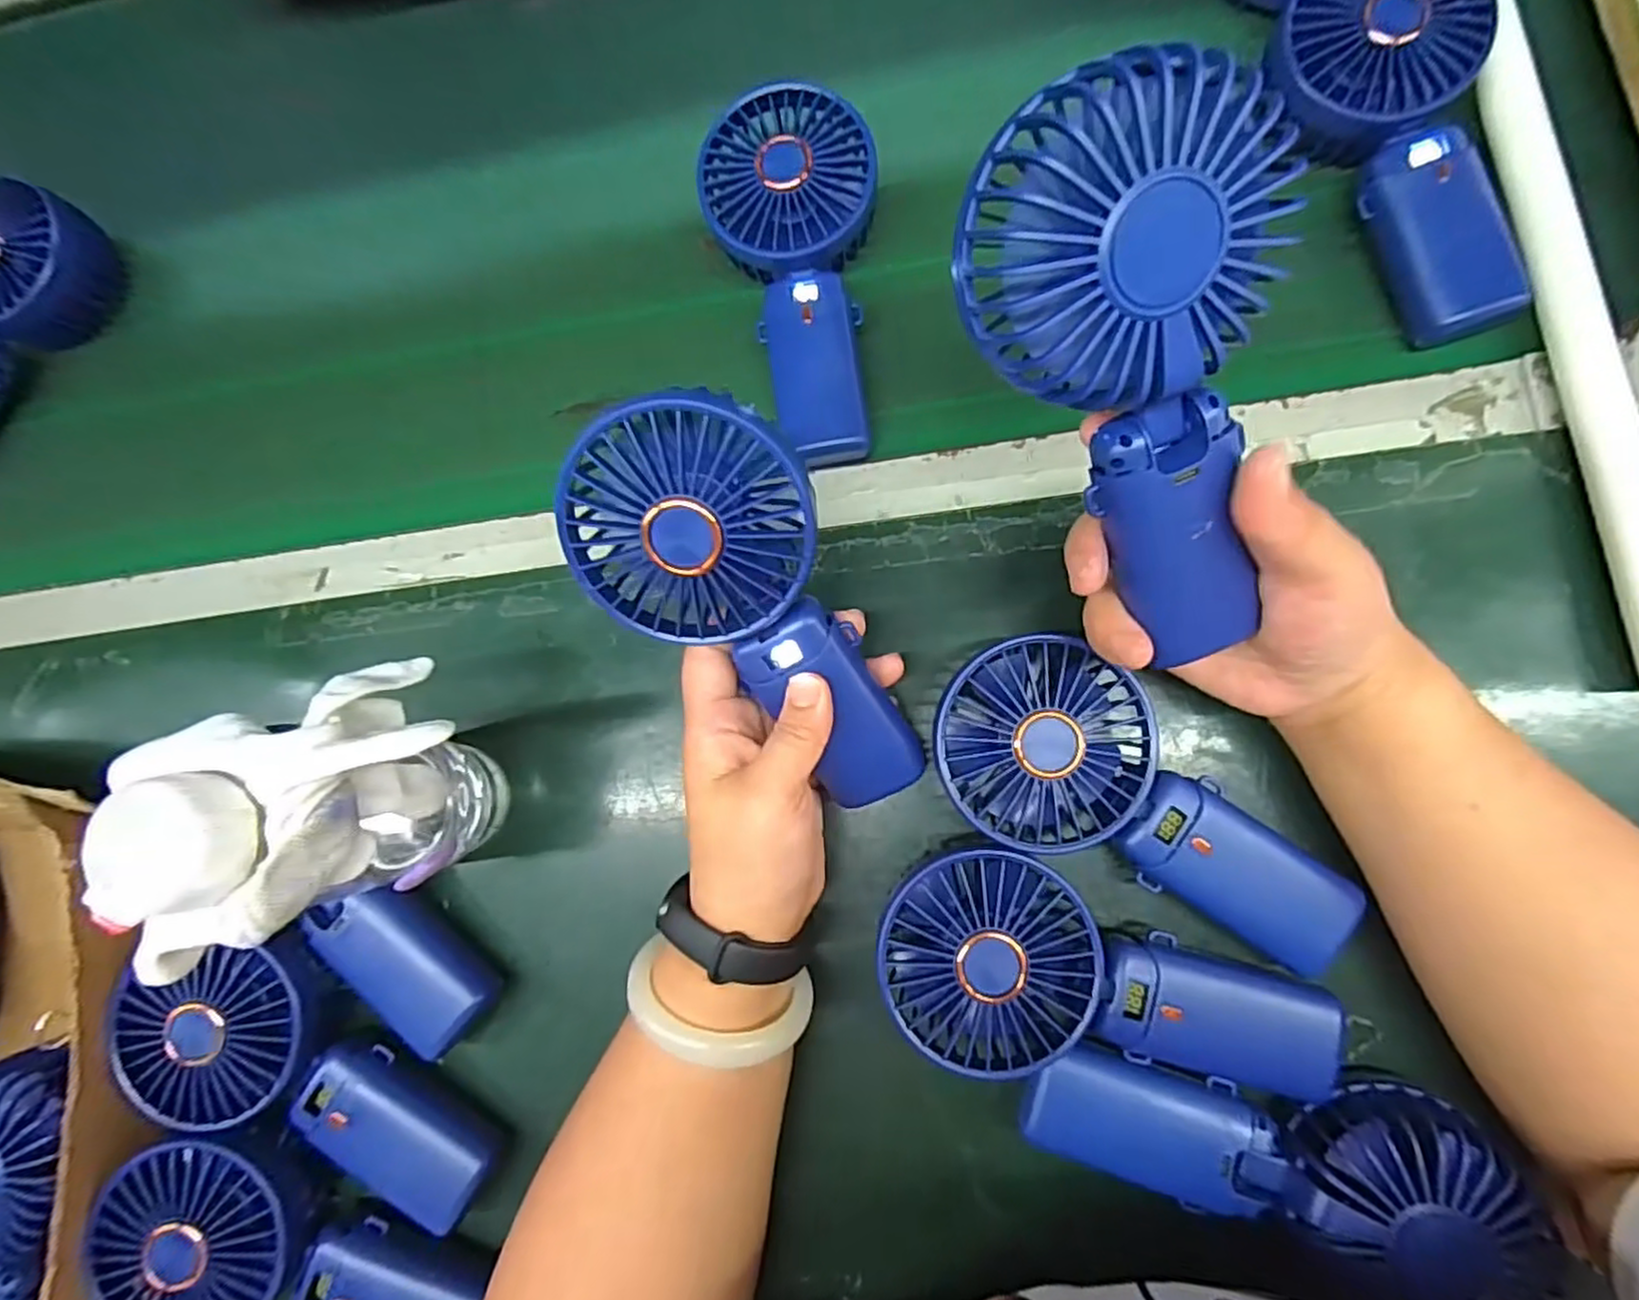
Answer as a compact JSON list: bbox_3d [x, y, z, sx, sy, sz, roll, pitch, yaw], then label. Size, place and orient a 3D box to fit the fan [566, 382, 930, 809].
[{"bbox_3d":[-0.020,-0.012,0.277,0.083,0.046,0.177,-36,111,4],"label":"fan"}]

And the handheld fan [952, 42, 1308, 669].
[{"bbox_3d":[0.102,-0.073,0.224,0.077,0.034,0.180,-26,121,6],"label":"handheld fan"}]

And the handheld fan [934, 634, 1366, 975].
[{"bbox_3d":[0.132,0.070,0.305,0.182,0.051,0.083,38,88,12],"label":"handheld fan"}]

